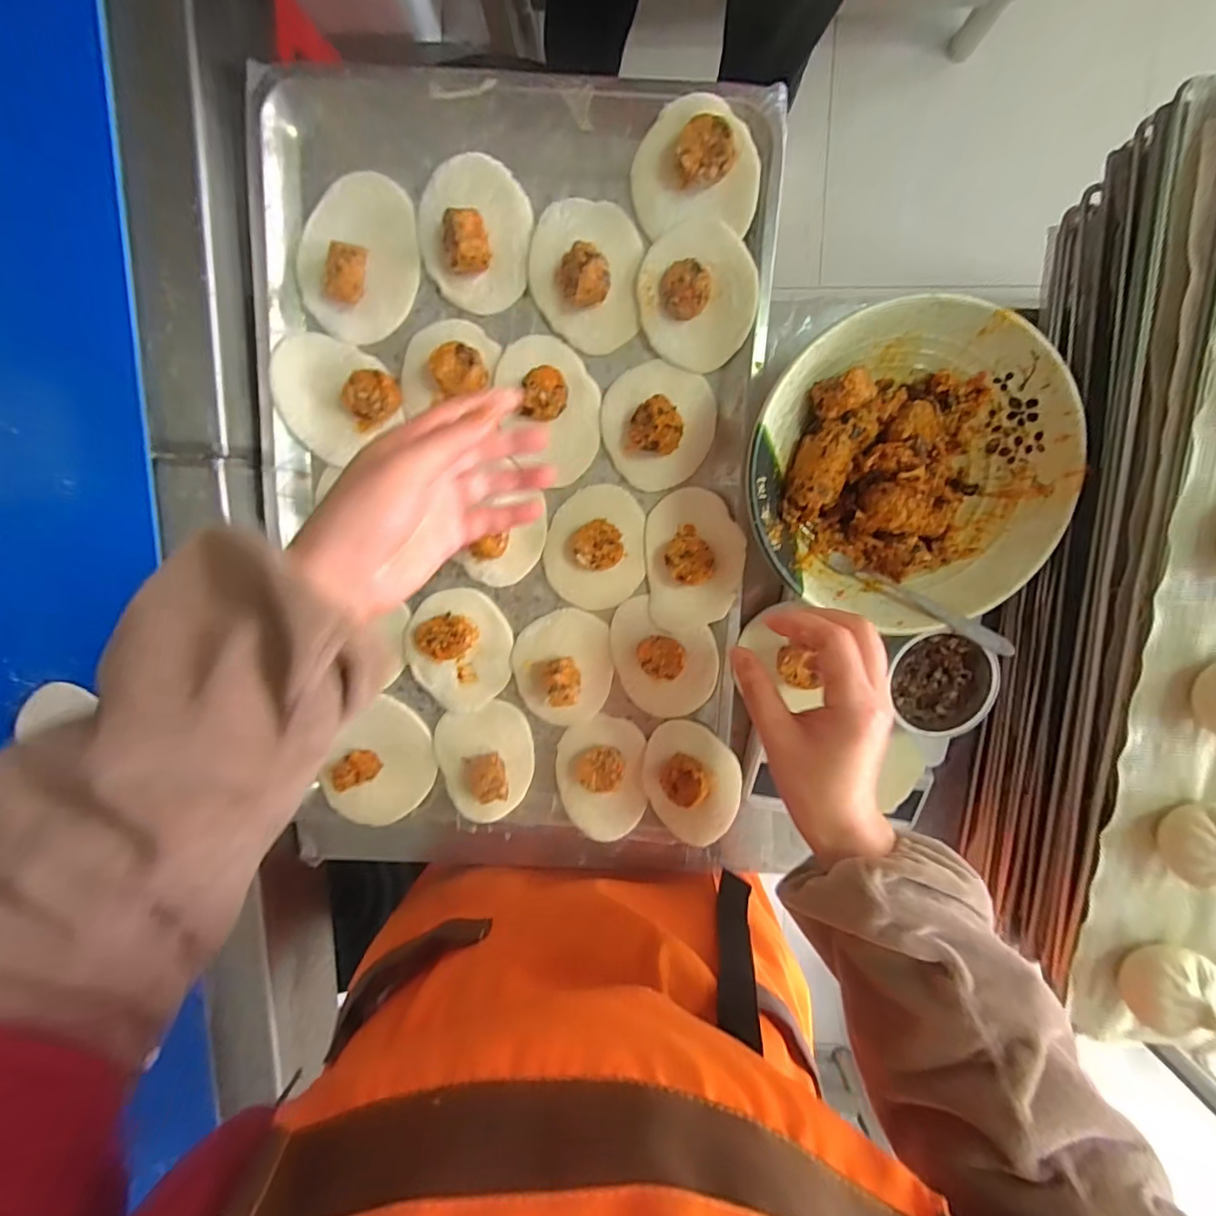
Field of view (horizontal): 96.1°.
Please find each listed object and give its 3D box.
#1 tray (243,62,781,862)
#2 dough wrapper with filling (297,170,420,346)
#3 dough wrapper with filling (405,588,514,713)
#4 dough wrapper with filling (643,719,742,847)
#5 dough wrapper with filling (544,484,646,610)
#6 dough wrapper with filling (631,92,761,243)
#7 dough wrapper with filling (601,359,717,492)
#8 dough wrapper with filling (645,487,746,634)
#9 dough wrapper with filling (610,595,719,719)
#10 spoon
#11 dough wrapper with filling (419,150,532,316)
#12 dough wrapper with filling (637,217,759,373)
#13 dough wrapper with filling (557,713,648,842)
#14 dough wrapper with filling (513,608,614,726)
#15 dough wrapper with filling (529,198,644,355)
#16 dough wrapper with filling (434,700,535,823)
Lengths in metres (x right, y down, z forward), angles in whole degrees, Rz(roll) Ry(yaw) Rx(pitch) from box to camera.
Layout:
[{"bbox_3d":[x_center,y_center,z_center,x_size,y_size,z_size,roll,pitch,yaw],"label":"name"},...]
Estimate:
[{"bbox_3d":[-0.066,-0.076,0.448,0.427,0.038,0.616,-2,99,1],"label":"tray"},{"bbox_3d":[-0.191,-0.267,0.414,0.084,0.033,0.115,18,99,-2],"label":"dough wrapper with filling"},{"bbox_3d":[-0.130,0.039,0.467,0.088,0.026,0.105,3,99,0],"label":"dough wrapper with filling"},{"bbox_3d":[0.074,0.156,0.482,0.080,0.034,0.105,-3,99,1],"label":"dough wrapper with filling"},{"bbox_3d":[-0.011,-0.049,0.454,0.082,0.021,0.100,-1,99,1],"label":"dough wrapper with filling"},{"bbox_3d":[0.064,-0.320,0.395,0.089,0.032,0.081,-2,99,1],"label":"dough wrapper with filling"},{"bbox_3d":[0.043,-0.147,0.431,0.089,0.029,0.094,0,99,1],"label":"dough wrapper with filling"},{"bbox_3d":[0.072,-0.038,0.454,0.076,0.026,0.117,0,99,1],"label":"dough wrapper with filling"},{"bbox_3d":[0.050,0.043,0.468,0.085,0.024,0.109,-18,99,4],"label":"dough wrapper with filling"},{"bbox_3d":[0.224,-0.004,0.400,0.132,0.017,0.012,34,99,23],"label":"spoon"},{"bbox_3d":[-0.102,-0.282,0.404,0.082,0.031,0.102,0,99,1],"label":"dough wrapper with filling"},{"bbox_3d":[0.068,-0.238,0.417,0.084,0.026,0.102,-8,99,2],"label":"dough wrapper with filling"},{"bbox_3d":[-0.006,0.150,0.485,0.077,0.028,0.099,-1,99,1],"label":"dough wrapper with filling"},{"bbox_3d":[-0.038,0.056,0.467,0.084,0.038,0.100,-8,99,2],"label":"dough wrapper with filling"},{"bbox_3d":[-0.017,-0.254,0.410,0.083,0.030,0.103,3,99,0],"label":"dough wrapper with filling"},{"bbox_3d":[-0.109,0.139,0.479,0.081,0.031,0.097,-13,99,3],"label":"dough wrapper with filling"}]

